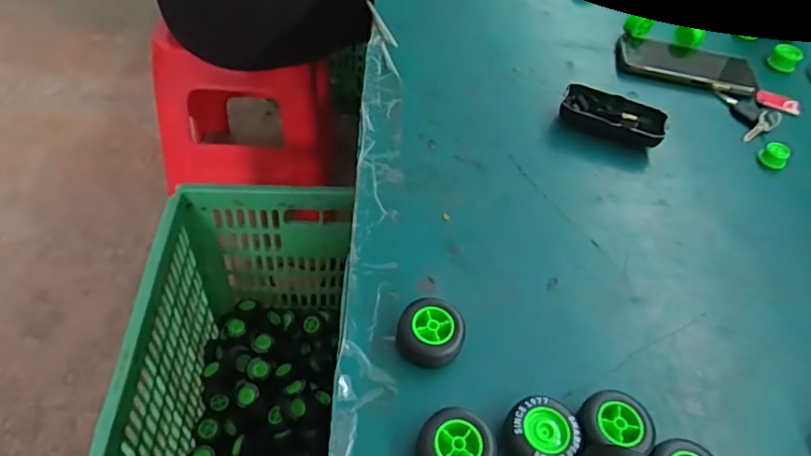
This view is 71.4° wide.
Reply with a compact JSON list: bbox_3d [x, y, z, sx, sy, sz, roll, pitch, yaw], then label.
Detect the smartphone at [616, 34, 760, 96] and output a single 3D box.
[{"bbox_3d":[0.345,-0.202,0.695,0.164,0.013,0.086,14,49,4],"label":"smartphone"}]

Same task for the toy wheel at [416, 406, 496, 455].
[{"bbox_3d":[0.033,0.143,0.365,0.047,0.018,0.046,4,49,-5],"label":"toy wheel"}]

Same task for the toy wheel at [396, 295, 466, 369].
[{"bbox_3d":[0.020,0.080,0.422,0.047,0.028,0.046,4,49,-5],"label":"toy wheel"}]

